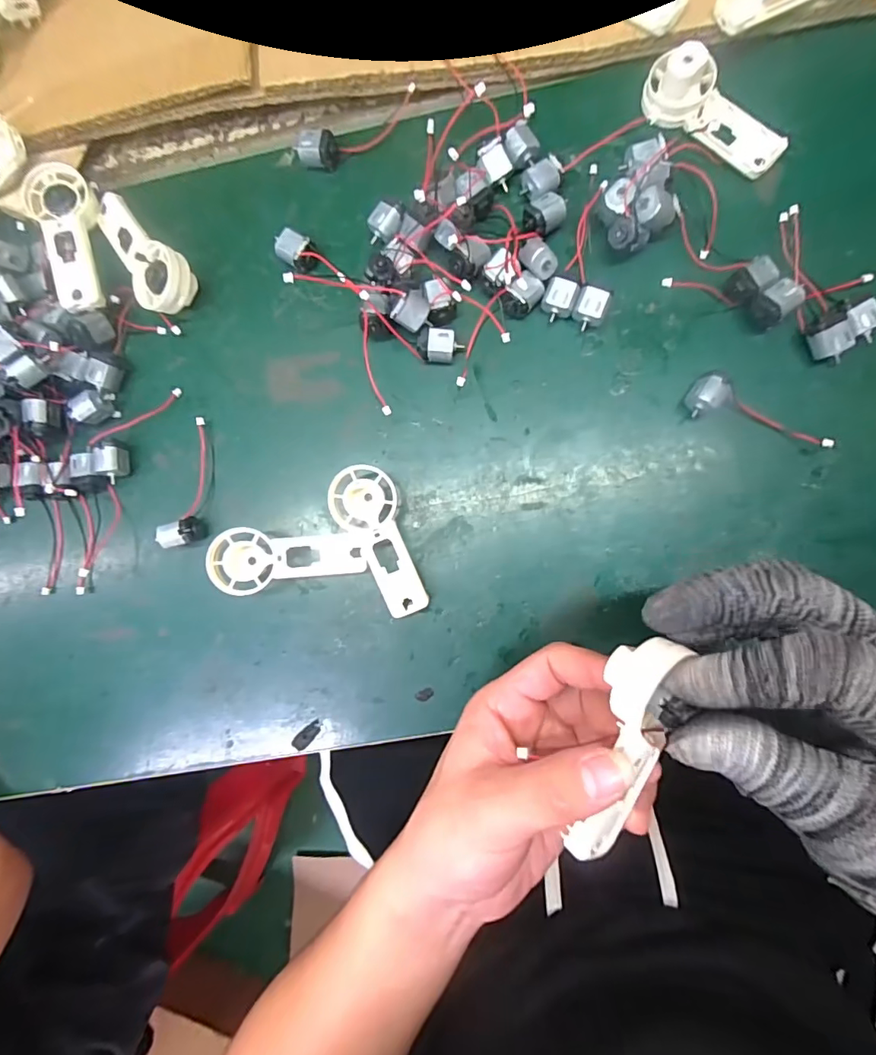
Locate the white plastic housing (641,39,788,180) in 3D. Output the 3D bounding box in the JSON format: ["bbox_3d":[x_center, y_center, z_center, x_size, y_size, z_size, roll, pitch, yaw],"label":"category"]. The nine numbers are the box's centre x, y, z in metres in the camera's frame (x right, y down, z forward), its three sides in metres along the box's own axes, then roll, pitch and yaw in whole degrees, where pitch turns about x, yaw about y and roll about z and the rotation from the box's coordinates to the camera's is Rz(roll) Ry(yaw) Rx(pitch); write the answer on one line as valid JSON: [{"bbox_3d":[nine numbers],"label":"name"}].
[{"bbox_3d":[0.169,-0.254,0.297,0.093,0.035,0.036,38,92,5],"label":"white plastic housing"}]

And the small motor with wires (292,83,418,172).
[{"bbox_3d":[-0.052,-0.261,0.318,0.085,0.017,0.021,-22,87,4],"label":"small motor with wires"}]

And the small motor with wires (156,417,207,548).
[{"bbox_3d":[-0.165,-0.030,0.312,0.023,0.020,0.084,-2,88,5],"label":"small motor with wires"}]

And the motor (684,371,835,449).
[{"bbox_3d":[0.195,-0.067,0.284,0.090,0.018,0.024,18,90,5],"label":"motor"}]

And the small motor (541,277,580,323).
[{"bbox_3d":[0.075,-0.140,0.298,0.019,0.015,0.024,19,90,5],"label":"small motor"}]

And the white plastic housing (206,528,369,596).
[{"bbox_3d":[-0.091,0.022,0.301,0.092,0.028,0.039,1,88,5],"label":"white plastic housing"}]

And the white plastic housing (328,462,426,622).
[{"bbox_3d":[-0.036,0.009,0.299,0.038,0.025,0.094,-18,87,4],"label":"white plastic housing"}]

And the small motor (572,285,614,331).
[{"bbox_3d":[0.094,-0.135,0.297,0.019,0.017,0.023,19,90,5],"label":"small motor"}]

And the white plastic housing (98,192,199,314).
[{"bbox_3d":[-0.196,-0.179,0.320,0.039,0.028,0.093,-42,86,2],"label":"white plastic housing"}]

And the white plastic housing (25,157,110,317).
[{"bbox_3d":[-0.239,-0.190,0.313,0.034,0.015,0.098,-19,87,4],"label":"white plastic housing"}]

